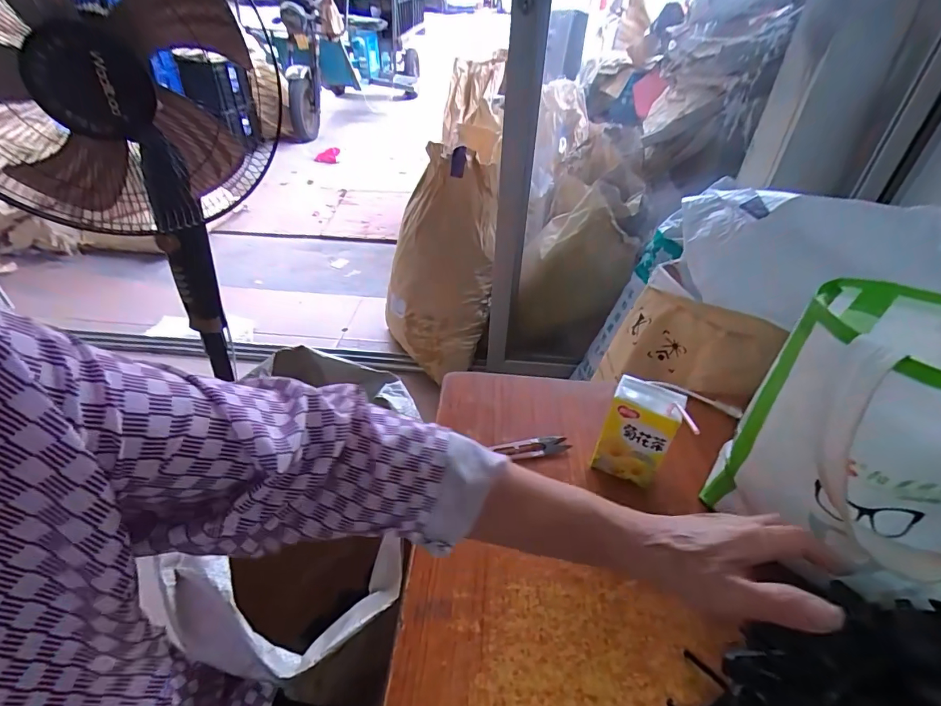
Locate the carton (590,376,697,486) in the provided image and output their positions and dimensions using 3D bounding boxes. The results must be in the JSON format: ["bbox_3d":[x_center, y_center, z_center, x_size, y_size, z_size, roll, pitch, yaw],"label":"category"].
[{"bbox_3d":[0.174,0.085,0.472,0.073,0.112,0.049,21,43,24],"label":"carton"}]

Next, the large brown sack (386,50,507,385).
[{"bbox_3d":[-0.114,-0.281,1.362,0.373,0.655,0.295,5,39,7],"label":"large brown sack"}]

